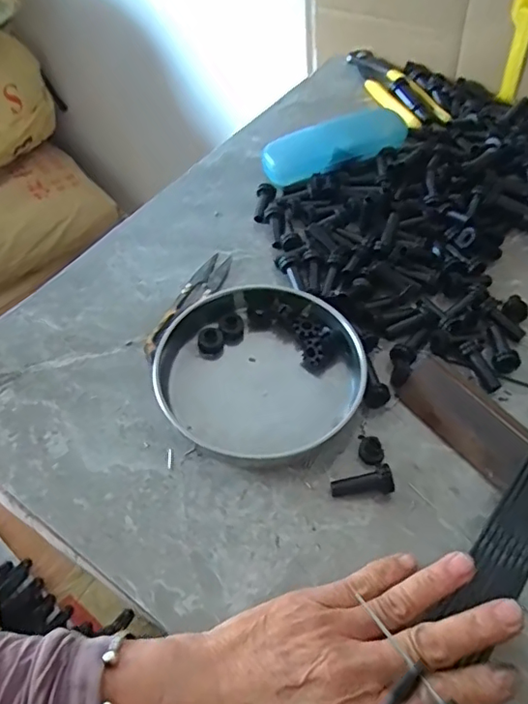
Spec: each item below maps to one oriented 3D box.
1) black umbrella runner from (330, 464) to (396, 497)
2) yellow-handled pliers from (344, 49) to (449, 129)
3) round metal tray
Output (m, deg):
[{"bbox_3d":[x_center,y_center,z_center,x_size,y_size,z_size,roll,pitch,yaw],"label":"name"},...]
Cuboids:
[{"bbox_3d":[0.061,0.082,0.338,0.039,0.015,0.012,-14,53,13],"label":"black umbrella runner"},{"bbox_3d":[0.141,-0.293,0.602,0.051,0.017,0.161,-18,55,-11],"label":"yellow-handled pliers"},{"bbox_3d":[-0.001,0.010,0.384,0.140,0.022,0.137,-1,54,1],"label":"round metal tray"}]

